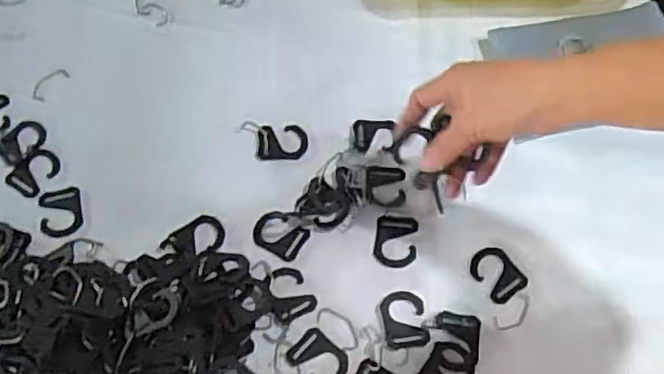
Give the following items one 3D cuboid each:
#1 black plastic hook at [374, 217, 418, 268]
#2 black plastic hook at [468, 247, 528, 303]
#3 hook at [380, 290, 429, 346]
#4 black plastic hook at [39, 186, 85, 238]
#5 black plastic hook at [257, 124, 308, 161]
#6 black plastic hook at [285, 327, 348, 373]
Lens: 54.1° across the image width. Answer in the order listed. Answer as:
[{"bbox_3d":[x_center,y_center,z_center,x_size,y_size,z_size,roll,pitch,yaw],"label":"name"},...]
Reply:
[{"bbox_3d":[0.053,0.045,0.538,0.035,0.004,0.043,3,65,2],"label":"black plastic hook"},{"bbox_3d":[0.133,0.069,0.526,0.035,0.004,0.044,-32,69,-13],"label":"black plastic hook"},{"bbox_3d":[0.056,0.103,0.509,0.034,0.004,0.044,-7,65,-3],"label":"hook"},{"bbox_3d":[-0.231,0.021,0.553,0.034,0.004,0.045,-14,66,-6],"label":"black plastic hook"},{"bbox_3d":[-0.044,-0.040,0.582,0.044,0.005,0.033,-1,65,0],"label":"black plastic hook"},{"bbox_3d":[-0.010,0.132,0.498,0.044,0.004,0.034,40,72,17],"label":"black plastic hook"}]

